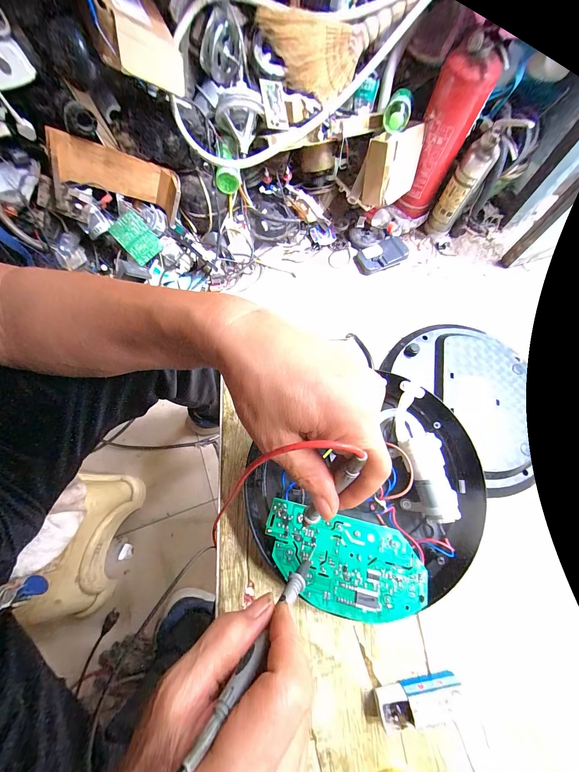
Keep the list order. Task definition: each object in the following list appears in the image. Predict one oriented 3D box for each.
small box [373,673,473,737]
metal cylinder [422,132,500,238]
[{"bbox_3d":[0.111,0.268,0.236,0.070,0.020,0.024,-12,71,-5],"label":"small box"},{"bbox_3d":[0.557,-0.635,0.913,0.081,0.308,0.080,-35,75,-12],"label":"metal cylinder"}]

